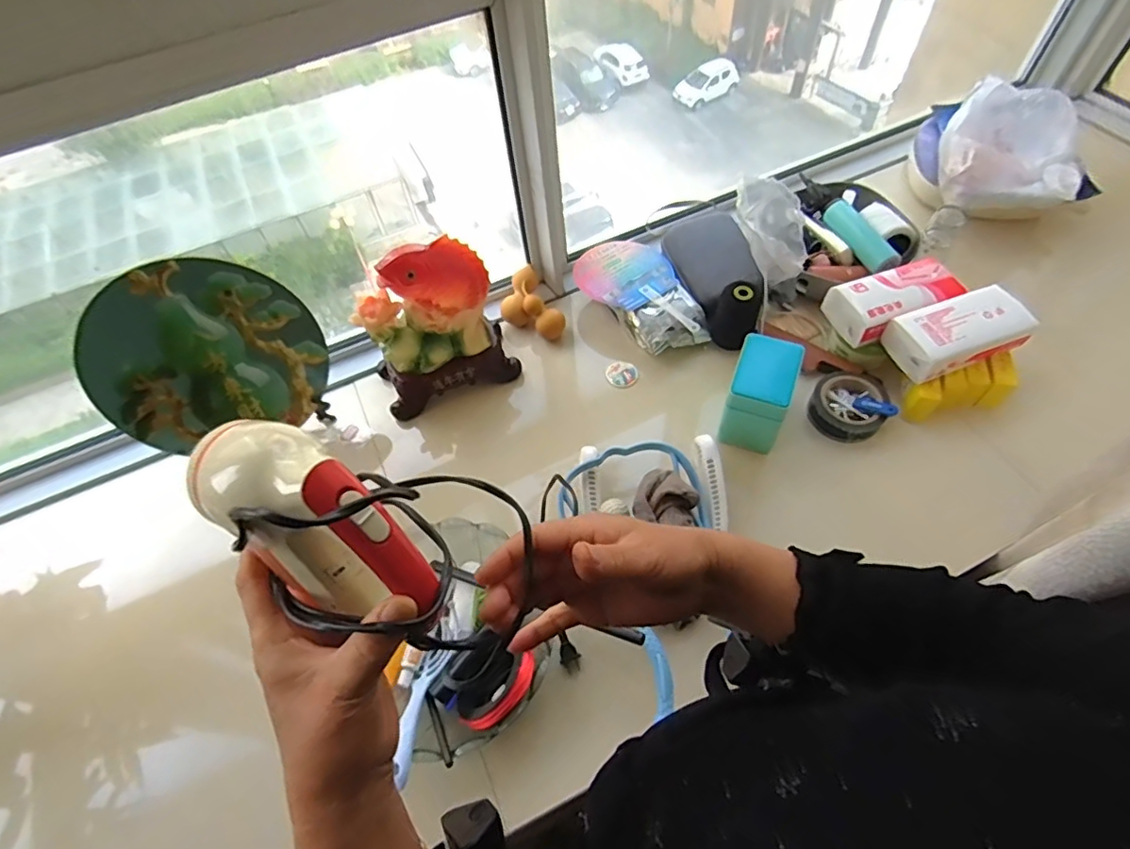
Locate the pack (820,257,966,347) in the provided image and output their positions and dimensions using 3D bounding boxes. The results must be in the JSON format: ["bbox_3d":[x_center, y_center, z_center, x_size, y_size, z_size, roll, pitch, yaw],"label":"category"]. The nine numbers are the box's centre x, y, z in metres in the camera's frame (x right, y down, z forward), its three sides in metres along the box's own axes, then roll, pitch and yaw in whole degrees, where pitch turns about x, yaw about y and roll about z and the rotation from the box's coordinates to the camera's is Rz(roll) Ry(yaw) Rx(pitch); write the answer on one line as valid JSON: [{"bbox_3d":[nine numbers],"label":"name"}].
[{"bbox_3d":[0.486,-0.185,0.852,0.166,0.064,0.090,-19,58,-8],"label":"pack"}]

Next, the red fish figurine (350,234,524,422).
[{"bbox_3d":[-0.194,-0.146,0.837,0.203,0.232,0.101,-21,58,-9],"label":"red fish figurine"}]

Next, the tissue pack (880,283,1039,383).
[{"bbox_3d":[0.551,-0.127,0.799,0.169,0.062,0.086,-15,57,-6],"label":"tissue pack"}]

